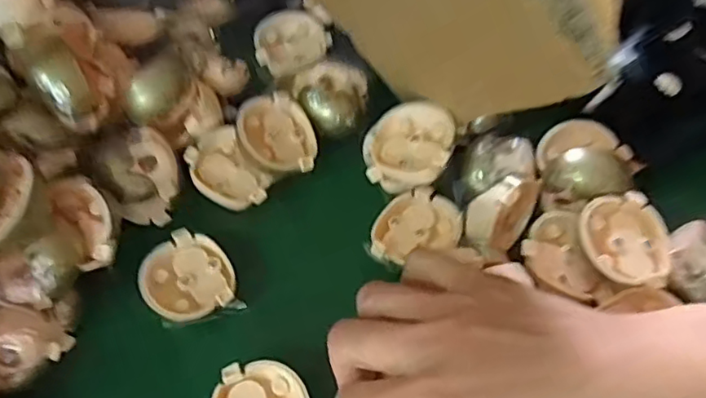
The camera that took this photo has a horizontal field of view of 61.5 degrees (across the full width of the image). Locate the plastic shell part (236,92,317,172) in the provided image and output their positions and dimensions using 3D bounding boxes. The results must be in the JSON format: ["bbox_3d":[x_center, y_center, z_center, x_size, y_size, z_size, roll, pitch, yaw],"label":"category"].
[{"bbox_3d":[-0.046,-0.039,0.350,0.046,0.013,0.050,1,66,-30],"label":"plastic shell part"}]

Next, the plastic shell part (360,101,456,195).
[{"bbox_3d":[0.034,-0.032,0.344,0.049,0.020,0.049,0,69,31],"label":"plastic shell part"}]

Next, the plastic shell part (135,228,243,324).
[{"bbox_3d":[-0.089,0.041,0.319,0.046,0.013,0.050,-17,60,-6],"label":"plastic shell part"}]

